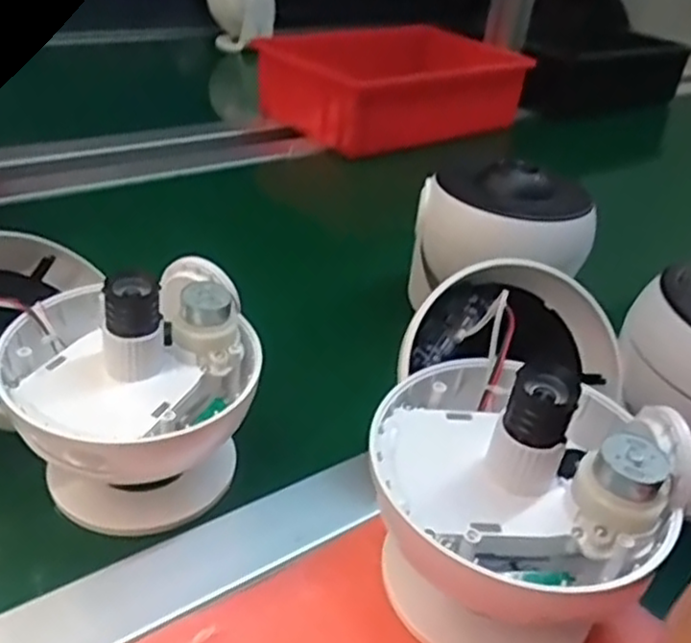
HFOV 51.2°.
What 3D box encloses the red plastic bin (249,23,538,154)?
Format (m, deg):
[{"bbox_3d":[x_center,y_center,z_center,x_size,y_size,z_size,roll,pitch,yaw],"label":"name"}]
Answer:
[{"bbox_3d":[0.066,-0.297,0.912,0.313,0.083,0.169,-18,40,-33],"label":"red plastic bin"}]

